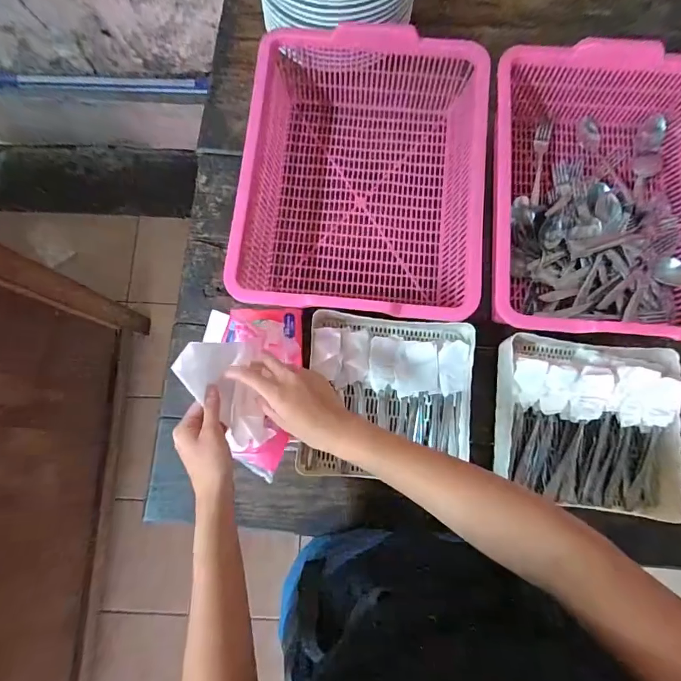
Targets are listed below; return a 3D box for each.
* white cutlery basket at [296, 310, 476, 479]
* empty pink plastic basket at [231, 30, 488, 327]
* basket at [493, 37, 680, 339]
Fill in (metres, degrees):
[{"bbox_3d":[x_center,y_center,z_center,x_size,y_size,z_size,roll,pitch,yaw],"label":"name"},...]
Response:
[{"bbox_3d":[0.064,0.076,0.552,0.217,0.057,0.209,5,79,2],"label":"white cutlery basket"},{"bbox_3d":[0.029,-0.210,0.577,0.301,0.125,0.371,6,79,2],"label":"empty pink plastic basket"},{"bbox_3d":[0.345,-0.192,0.558,0.293,0.111,0.379,3,79,1],"label":"basket"}]

